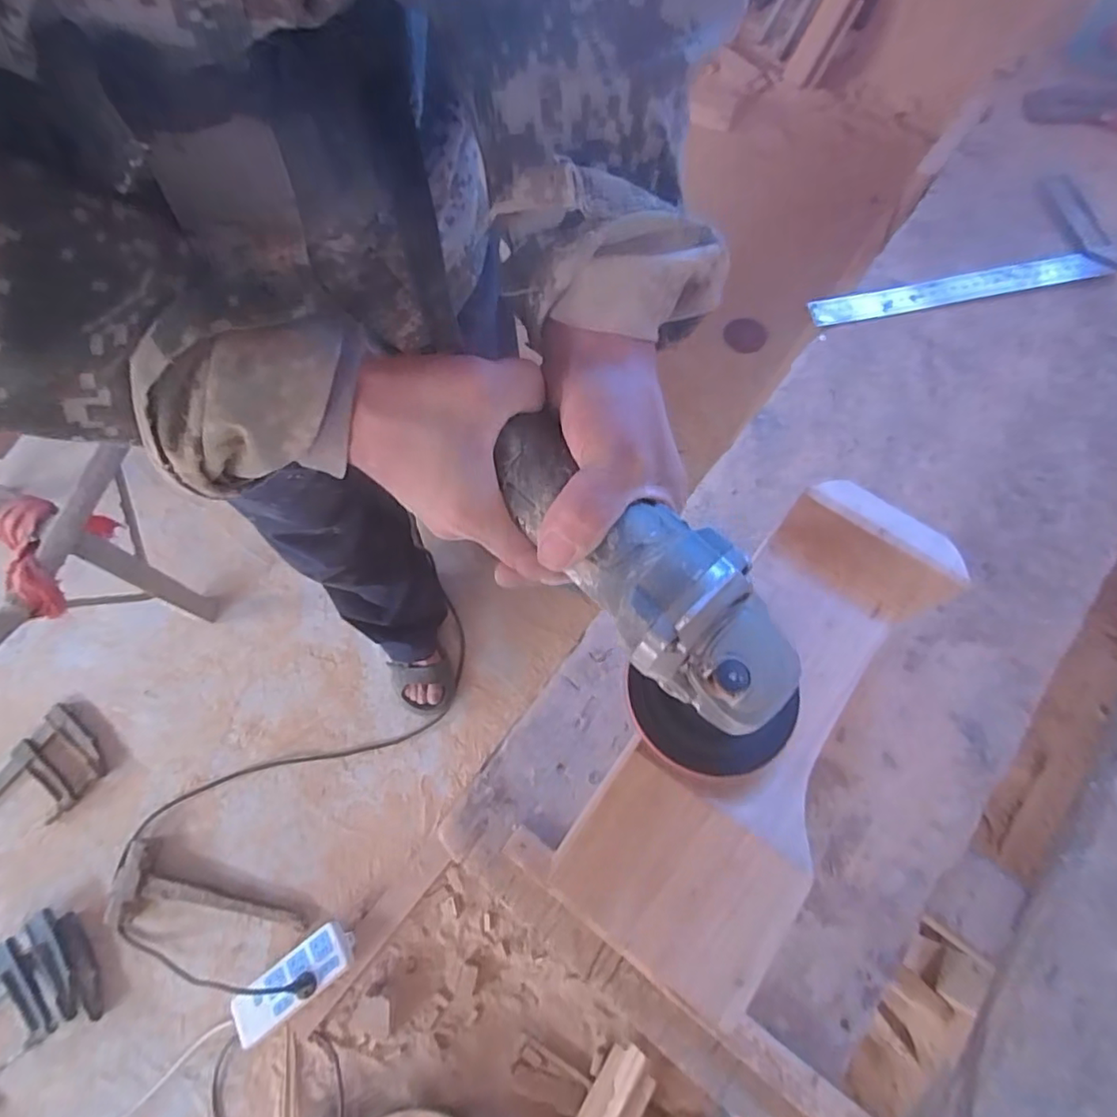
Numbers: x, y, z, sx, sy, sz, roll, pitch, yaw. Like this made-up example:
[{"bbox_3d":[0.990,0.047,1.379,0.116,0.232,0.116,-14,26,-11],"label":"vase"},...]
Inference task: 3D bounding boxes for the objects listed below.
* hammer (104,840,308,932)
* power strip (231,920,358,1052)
[{"bbox_3d":[-0.599,0.561,1.005,0.346,0.035,0.130,2,69,0],"label":"hammer"},{"bbox_3d":[-0.425,0.675,0.936,0.195,0.058,0.079,-35,75,-10],"label":"power strip"}]

